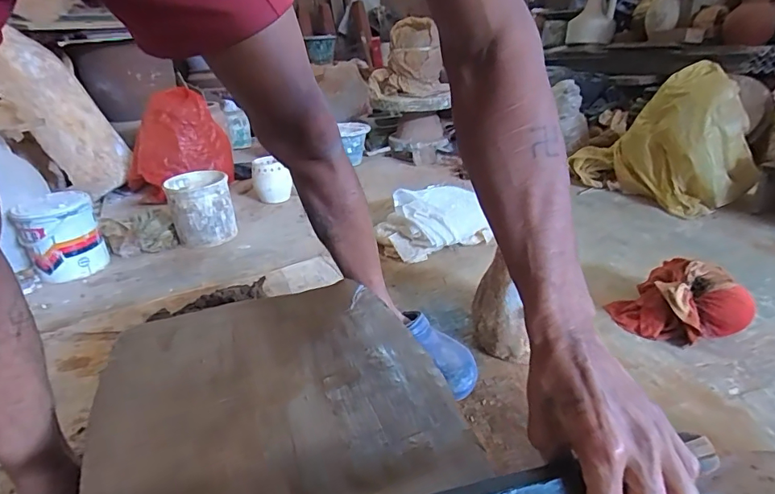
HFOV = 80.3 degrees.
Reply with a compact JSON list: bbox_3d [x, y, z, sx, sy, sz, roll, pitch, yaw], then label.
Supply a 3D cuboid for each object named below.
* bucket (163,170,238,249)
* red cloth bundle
[{"bbox_3d":[-0.573,-0.114,1.424,0.178,0.190,0.195,-16,29,-23],"label":"bucket"},{"bbox_3d":[0.591,0.108,0.935,0.193,0.121,0.200,-17,29,-24],"label":"red cloth bundle"}]

